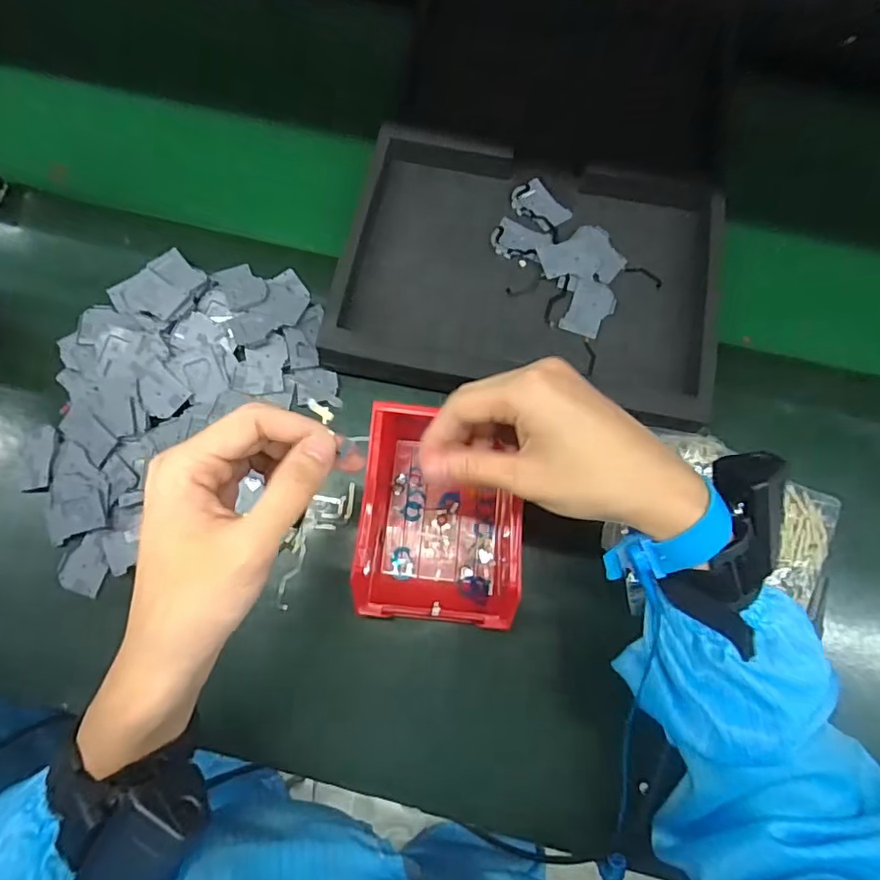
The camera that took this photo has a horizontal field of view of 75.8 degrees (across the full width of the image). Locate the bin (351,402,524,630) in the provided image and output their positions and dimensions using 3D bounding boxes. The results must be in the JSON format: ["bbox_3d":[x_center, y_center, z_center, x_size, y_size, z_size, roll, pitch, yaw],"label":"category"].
[{"bbox_3d":[0.002,0.056,0.402,0.105,0.095,0.140,6,73,1],"label":"bin"}]

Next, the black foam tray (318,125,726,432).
[{"bbox_3d":[0.075,-0.142,0.461,0.291,0.032,0.235,11,74,3],"label":"black foam tray"}]

